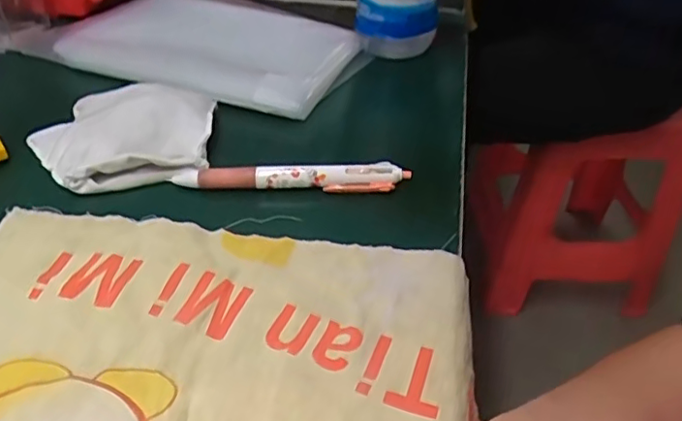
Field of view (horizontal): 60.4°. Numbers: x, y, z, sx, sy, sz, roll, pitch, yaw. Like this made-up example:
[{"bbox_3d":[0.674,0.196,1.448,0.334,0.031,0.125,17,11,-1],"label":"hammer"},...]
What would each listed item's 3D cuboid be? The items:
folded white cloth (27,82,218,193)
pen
[{"bbox_3d":[-0.143,-0.052,0.385,0.113,0.022,0.091,-4,41,-9],"label":"folded white cloth"},{"bbox_3d":[-0.030,-0.020,0.357,0.138,0.017,0.013,4,40,0],"label":"pen"}]

